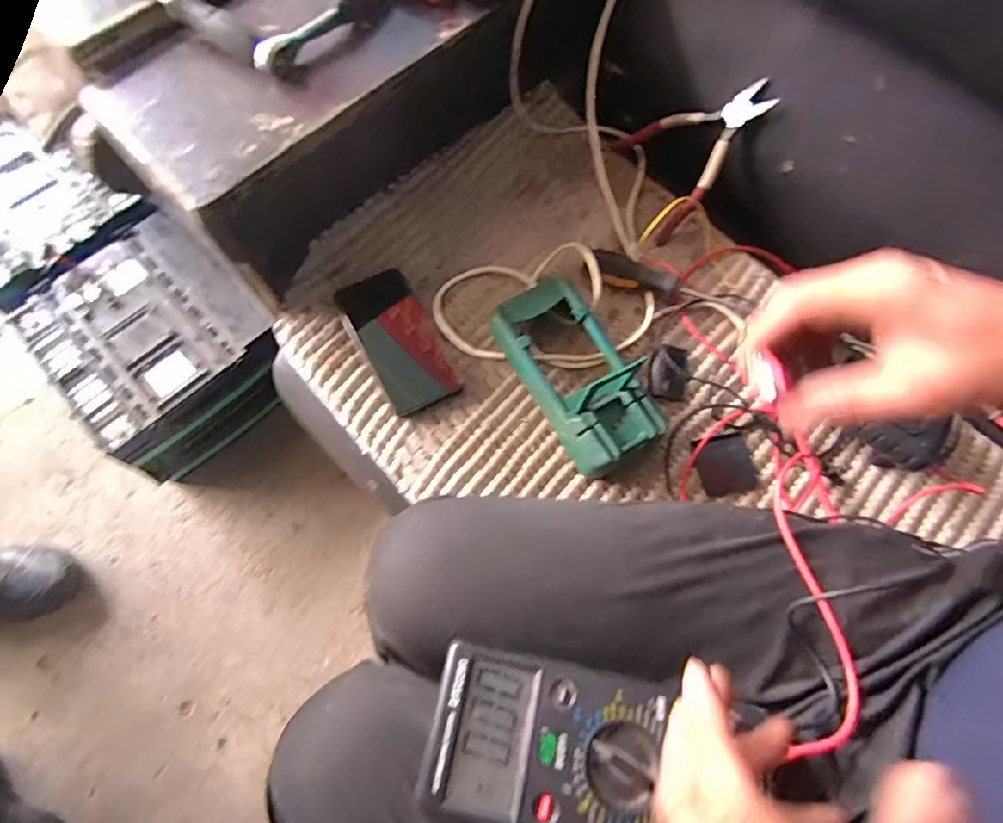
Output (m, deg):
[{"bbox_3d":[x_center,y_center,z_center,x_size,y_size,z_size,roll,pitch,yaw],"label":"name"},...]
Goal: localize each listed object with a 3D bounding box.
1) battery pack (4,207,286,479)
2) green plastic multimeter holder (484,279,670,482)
[{"bbox_3d":[-0.532,-0.098,0.840,0.272,0.159,0.323,-42,77,-14],"label":"battery pack"},{"bbox_3d":[0.074,-0.037,0.542,0.101,0.054,0.197,-29,73,-12],"label":"green plastic multimeter holder"}]

